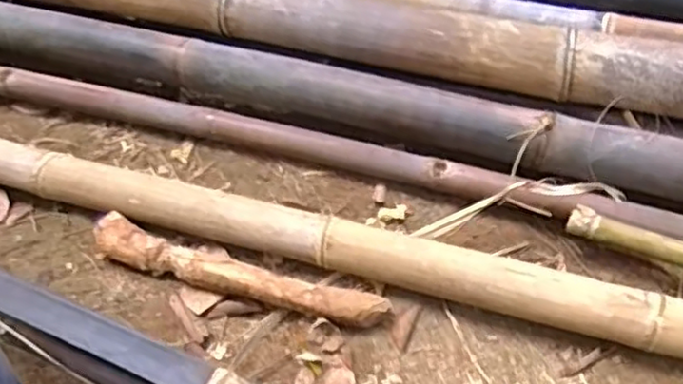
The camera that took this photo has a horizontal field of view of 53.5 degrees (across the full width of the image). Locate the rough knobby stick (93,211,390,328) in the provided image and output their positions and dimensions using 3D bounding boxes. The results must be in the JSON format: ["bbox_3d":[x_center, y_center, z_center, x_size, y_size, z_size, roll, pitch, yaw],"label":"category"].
[{"bbox_3d":[-0.139,0.104,0.853,0.397,0.045,0.060,13,52,15],"label":"rough knobby stick"}]

